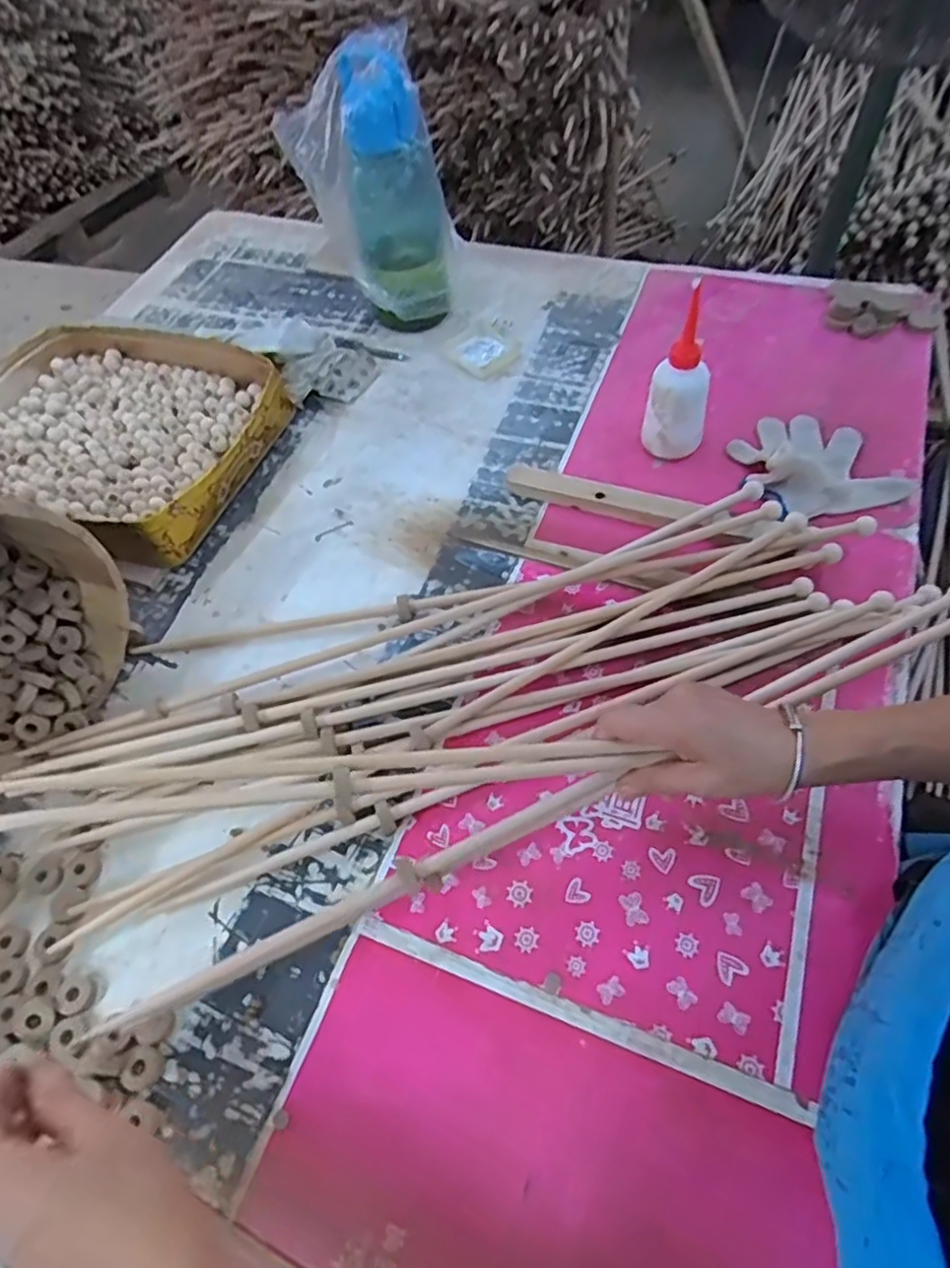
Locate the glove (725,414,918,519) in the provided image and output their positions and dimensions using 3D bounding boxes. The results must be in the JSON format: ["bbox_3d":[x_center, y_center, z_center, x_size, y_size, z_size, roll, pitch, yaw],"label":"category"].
[{"bbox_3d":[0.354,-0.187,0.688,0.152,0.035,0.147,-8,56,-1],"label":"glove"}]

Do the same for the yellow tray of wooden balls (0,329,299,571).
[{"bbox_3d":[-0.426,-0.238,0.781,0.374,0.055,0.292,16,59,15],"label":"yellow tray of wooden balls"}]

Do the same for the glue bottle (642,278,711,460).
[{"bbox_3d":[0.212,-0.255,0.682,0.063,0.148,0.058,15,59,14],"label":"glue bottle"}]

